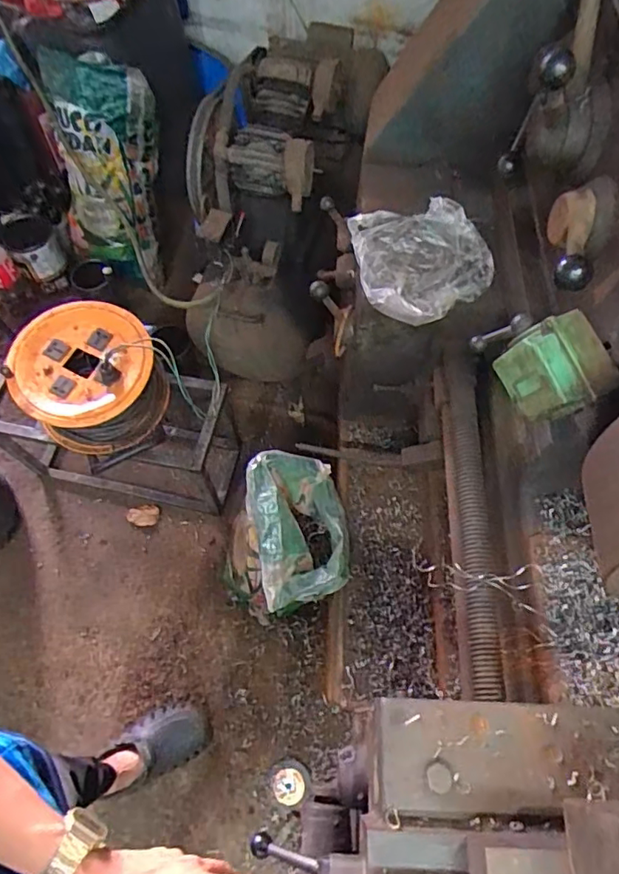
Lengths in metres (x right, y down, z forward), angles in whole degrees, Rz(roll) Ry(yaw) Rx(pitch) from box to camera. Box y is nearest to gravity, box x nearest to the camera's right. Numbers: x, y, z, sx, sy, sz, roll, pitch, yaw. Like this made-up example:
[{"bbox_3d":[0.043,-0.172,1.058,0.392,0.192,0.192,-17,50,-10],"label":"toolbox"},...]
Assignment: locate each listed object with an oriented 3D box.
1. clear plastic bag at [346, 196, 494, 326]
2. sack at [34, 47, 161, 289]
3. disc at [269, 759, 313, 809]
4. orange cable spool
[{"bbox_3d":[0.180,-0.276,0.858,0.217,0.034,0.220,-14,65,-8],"label":"clear plastic bag"},{"bbox_3d":[-0.564,-0.719,1.537,0.287,0.583,0.118,3,42,0],"label":"sack"},{"bbox_3d":[-0.043,0.776,1.232,0.088,0.011,0.092,0,64,-1],"label":"disc"},{"bbox_3d":[-0.464,-0.122,1.184,0.275,0.178,0.266,0,64,-1],"label":"orange cable spool"}]

